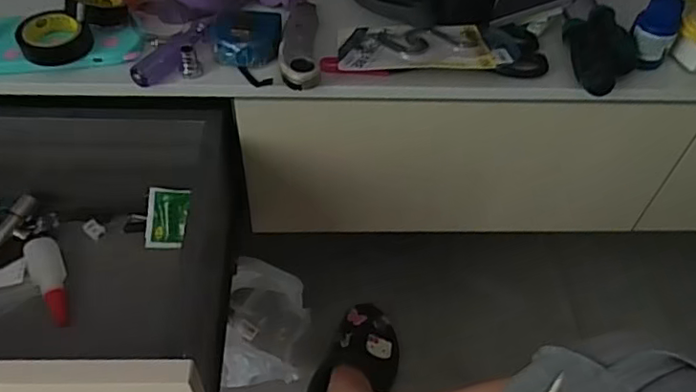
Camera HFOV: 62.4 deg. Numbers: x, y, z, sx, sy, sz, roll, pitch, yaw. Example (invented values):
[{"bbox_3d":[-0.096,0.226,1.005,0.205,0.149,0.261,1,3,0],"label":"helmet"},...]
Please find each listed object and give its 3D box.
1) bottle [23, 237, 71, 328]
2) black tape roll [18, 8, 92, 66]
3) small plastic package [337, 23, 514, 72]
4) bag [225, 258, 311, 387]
[{"bbox_3d":[-0.320,0.090,0.620,0.034,0.020,0.110,-23,54,-22],"label":"bottle"},{"bbox_3d":[-0.286,-0.154,0.560,0.062,0.027,0.062,2,49,-2],"label":"black tape roll"},{"bbox_3d":[0.073,-0.156,0.588,0.163,0.019,0.088,0,49,-3],"label":"small plastic package"},{"bbox_3d":[-0.117,0.191,0.846,0.116,0.138,0.145,0,49,-3],"label":"bag"}]

